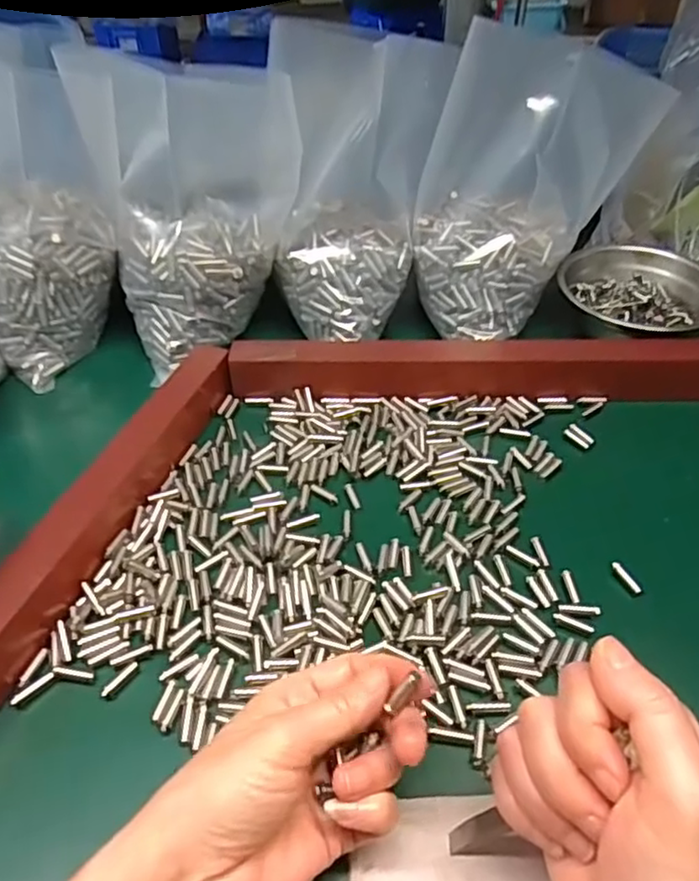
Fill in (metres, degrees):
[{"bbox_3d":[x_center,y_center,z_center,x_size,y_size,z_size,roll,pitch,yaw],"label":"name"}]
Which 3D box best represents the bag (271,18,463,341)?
[{"bbox_3d":[0.006,-0.186,0.486,0.121,0.187,0.114,0,44,-1],"label":"bag"}]

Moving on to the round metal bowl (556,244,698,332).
[{"bbox_3d":[0.232,-0.122,0.530,0.112,0.033,0.102,-15,47,-16],"label":"round metal bowl"}]

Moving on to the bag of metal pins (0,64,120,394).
[{"bbox_3d":[-0.238,-0.169,0.487,0.091,0.206,0.123,31,52,27],"label":"bag of metal pins"}]

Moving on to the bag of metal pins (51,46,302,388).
[{"bbox_3d":[-0.116,-0.179,0.493,0.128,0.193,0.094,-20,48,-20],"label":"bag of metal pins"}]

